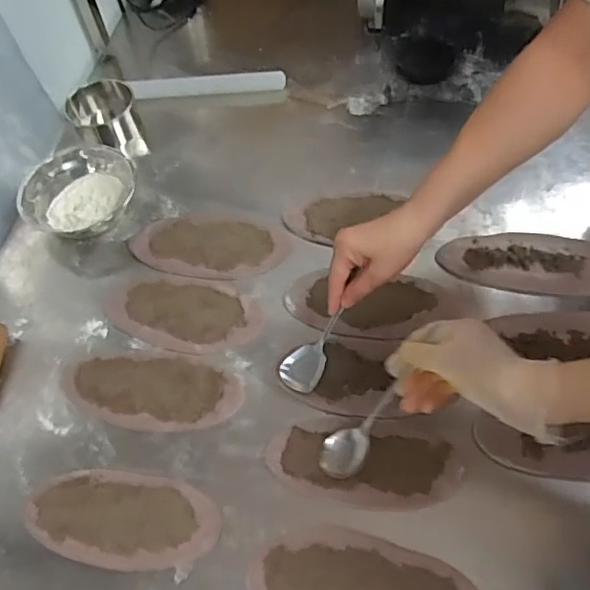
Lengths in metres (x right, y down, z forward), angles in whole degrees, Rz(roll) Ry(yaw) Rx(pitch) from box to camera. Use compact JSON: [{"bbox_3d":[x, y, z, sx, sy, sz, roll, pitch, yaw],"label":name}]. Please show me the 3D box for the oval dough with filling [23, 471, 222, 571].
[{"bbox_3d":[-0.166,0.214,0.555,0.183,0.006,0.082,6,59,8],"label":"oval dough with filling"}]

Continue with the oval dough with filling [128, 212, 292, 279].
[{"bbox_3d":[-0.109,-0.064,0.721,0.197,0.016,0.090,5,58,7],"label":"oval dough with filling"}]

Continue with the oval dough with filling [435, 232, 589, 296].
[{"bbox_3d":[0.281,-0.039,0.680,0.217,0.009,0.084,6,59,8],"label":"oval dough with filling"}]

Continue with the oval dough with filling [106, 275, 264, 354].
[{"bbox_3d":[-0.129,0.020,0.677,0.178,0.005,0.095,6,59,8],"label":"oval dough with filling"}]

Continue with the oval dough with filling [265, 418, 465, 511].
[{"bbox_3d":[0.067,0.161,0.565,0.185,0.008,0.081,6,59,8],"label":"oval dough with filling"}]

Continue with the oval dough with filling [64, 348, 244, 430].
[{"bbox_3d":[-0.155,0.099,0.625,0.193,0.007,0.088,4,58,6],"label":"oval dough with filling"}]

